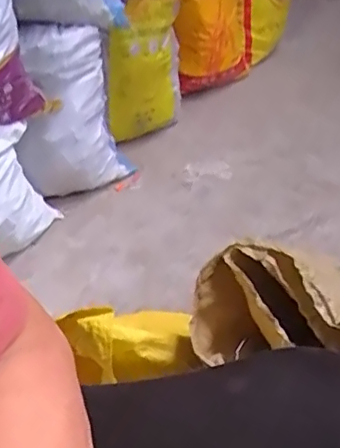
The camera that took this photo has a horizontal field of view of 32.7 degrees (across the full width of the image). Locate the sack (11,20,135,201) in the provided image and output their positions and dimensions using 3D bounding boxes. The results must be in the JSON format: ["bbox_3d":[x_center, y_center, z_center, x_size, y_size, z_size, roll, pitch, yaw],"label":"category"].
[{"bbox_3d":[-0.184,-0.206,1.125,0.237,0.342,0.091,-20,41,-22],"label":"sack"}]

